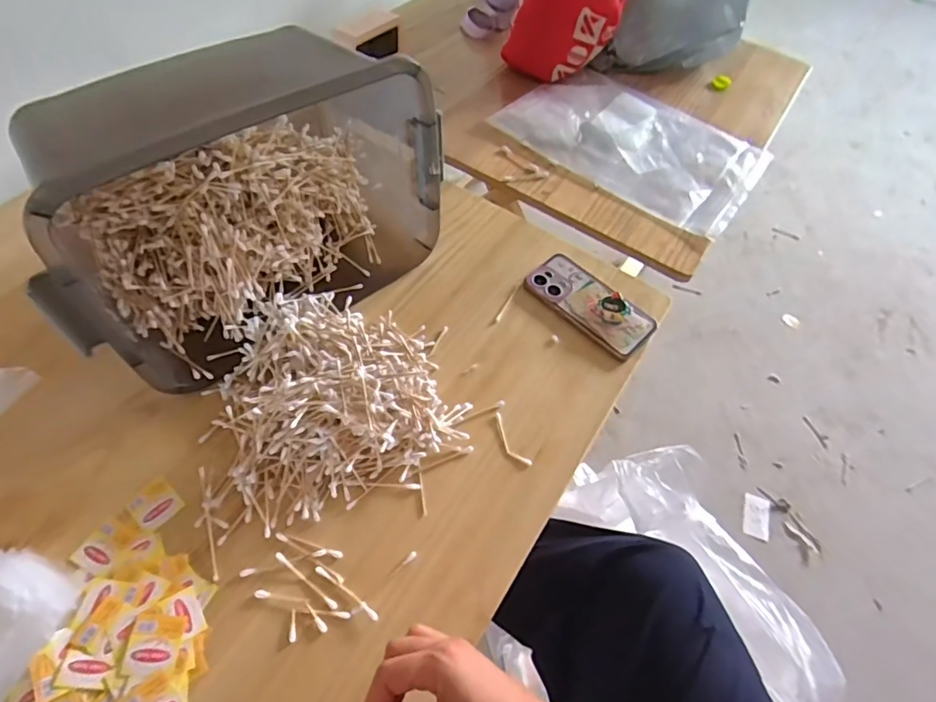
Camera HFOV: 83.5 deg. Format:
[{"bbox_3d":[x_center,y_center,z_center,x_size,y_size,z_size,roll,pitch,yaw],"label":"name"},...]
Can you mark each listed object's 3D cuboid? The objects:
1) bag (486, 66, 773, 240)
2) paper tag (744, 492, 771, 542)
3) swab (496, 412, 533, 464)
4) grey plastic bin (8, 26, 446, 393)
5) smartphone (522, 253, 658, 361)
[{"bbox_3d":[0.276,-0.364,0.876,0.410,0.016,0.297,36,62,18],"label":"bag"},{"bbox_3d":[0.622,0.356,1.130,0.053,0.007,0.094,14,64,10],"label":"paper tag"},{"bbox_3d":[0.044,0.094,0.553,0.017,0.004,0.067,-25,62,-19],"label":"swab"},{"bbox_3d":[-0.229,-0.161,0.557,0.405,0.248,0.205,-38,67,-24],"label":"grey plastic bin"},{"bbox_3d":[0.152,-0.062,0.656,0.080,0.023,0.163,-38,66,-24],"label":"smartphone"}]

